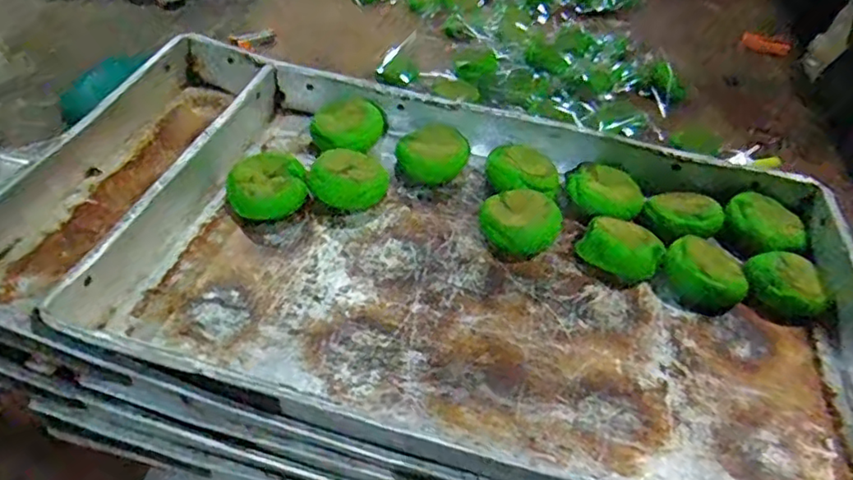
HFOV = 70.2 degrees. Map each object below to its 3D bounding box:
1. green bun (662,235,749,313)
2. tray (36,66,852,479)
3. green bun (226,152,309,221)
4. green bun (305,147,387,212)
[{"bbox_3d":[0.268,0.030,0.580,0.074,0.033,0.066,33,50,24],"label":"green bun"},{"bbox_3d":[0.076,0.020,0.543,0.634,0.068,0.413,13,45,6],"label":"tray"},{"bbox_3d":[-0.157,-0.054,0.600,0.074,0.031,0.061,-11,47,-18],"label":"green bun"},{"bbox_3d":[-0.080,-0.062,0.619,0.075,0.035,0.068,-30,55,-31],"label":"green bun"}]

